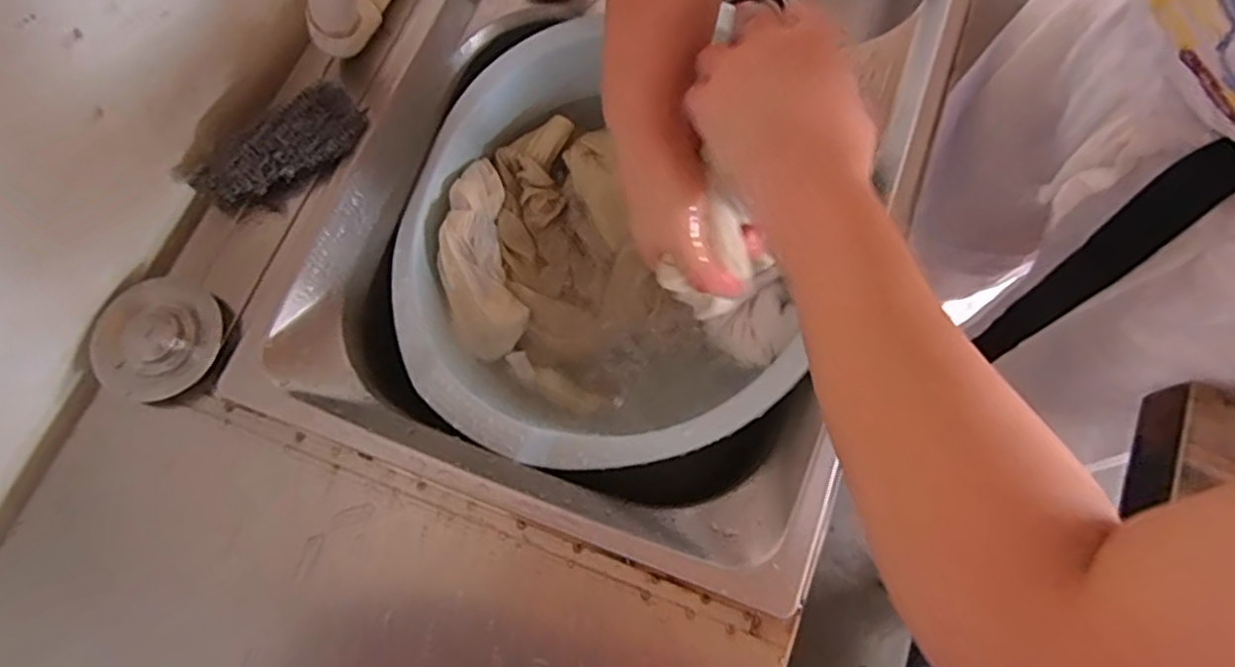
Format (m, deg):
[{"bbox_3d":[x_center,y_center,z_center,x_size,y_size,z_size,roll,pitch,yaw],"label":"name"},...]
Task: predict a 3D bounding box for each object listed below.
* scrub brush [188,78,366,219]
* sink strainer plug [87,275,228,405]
[{"bbox_3d":[-0.244,-0.134,0.501,0.125,0.037,0.059,-36,76,-10],"label":"scrub brush"},{"bbox_3d":[-0.310,0.002,0.469,0.078,0.012,0.084,0,73,1],"label":"sink strainer plug"}]

